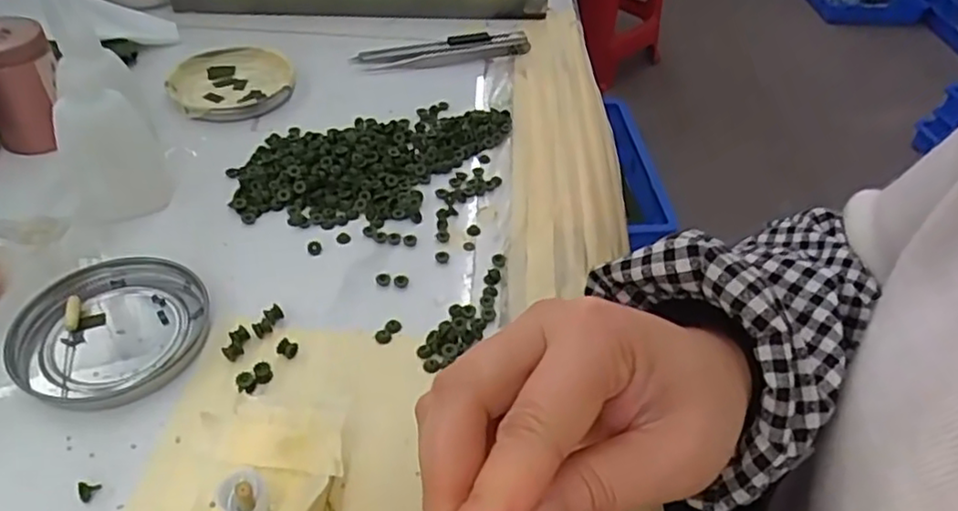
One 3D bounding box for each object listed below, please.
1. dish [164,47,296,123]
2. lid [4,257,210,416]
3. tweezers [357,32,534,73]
[{"bbox_3d":[-0.168,-0.120,0.445,0.078,0.010,0.089,-13,47,-17],"label":"dish"},{"bbox_3d":[-0.162,0.032,0.290,0.076,0.008,0.076,2,44,-2],"label":"lid"},{"bbox_3d":[-0.026,-0.154,0.489,0.129,0.007,0.029,-8,46,-12],"label":"tweezers"}]

